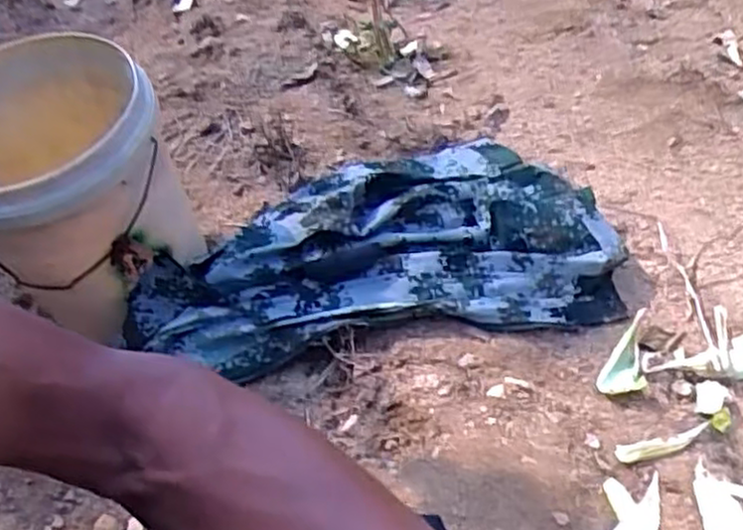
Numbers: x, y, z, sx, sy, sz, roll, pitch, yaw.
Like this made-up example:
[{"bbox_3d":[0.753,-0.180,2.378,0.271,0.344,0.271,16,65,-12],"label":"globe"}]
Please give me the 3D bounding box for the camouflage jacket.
[{"bbox_3d":[-0.005,-0.029,1.154,0.718,0.155,0.455,-15,48,-9],"label":"camouflage jacket"}]

